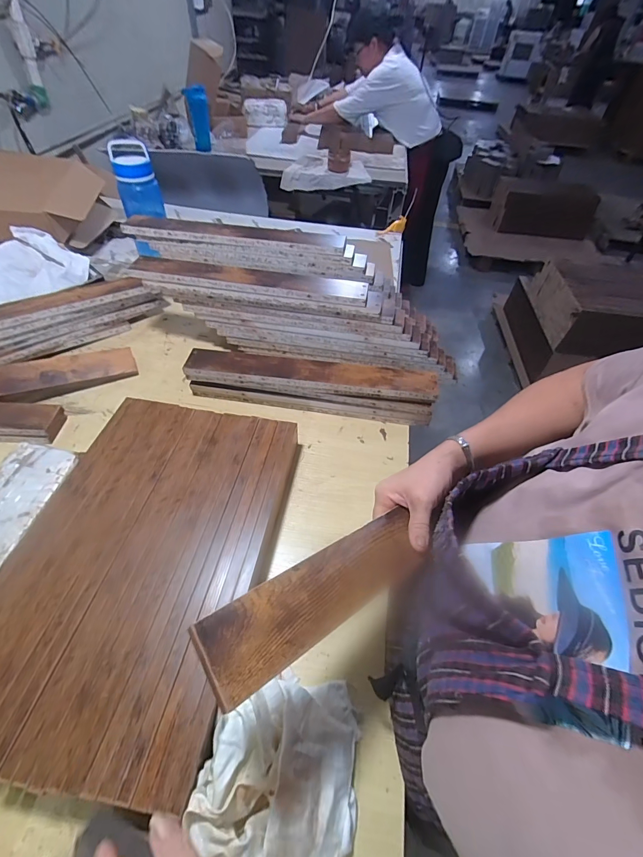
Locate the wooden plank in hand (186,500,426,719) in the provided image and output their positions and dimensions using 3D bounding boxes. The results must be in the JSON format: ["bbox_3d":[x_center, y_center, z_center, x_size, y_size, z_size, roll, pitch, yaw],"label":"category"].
[{"bbox_3d":[0.007,0.138,0.313,0.223,0.015,0.061,-14,63,-40],"label":"wooden plank in hand"}]

